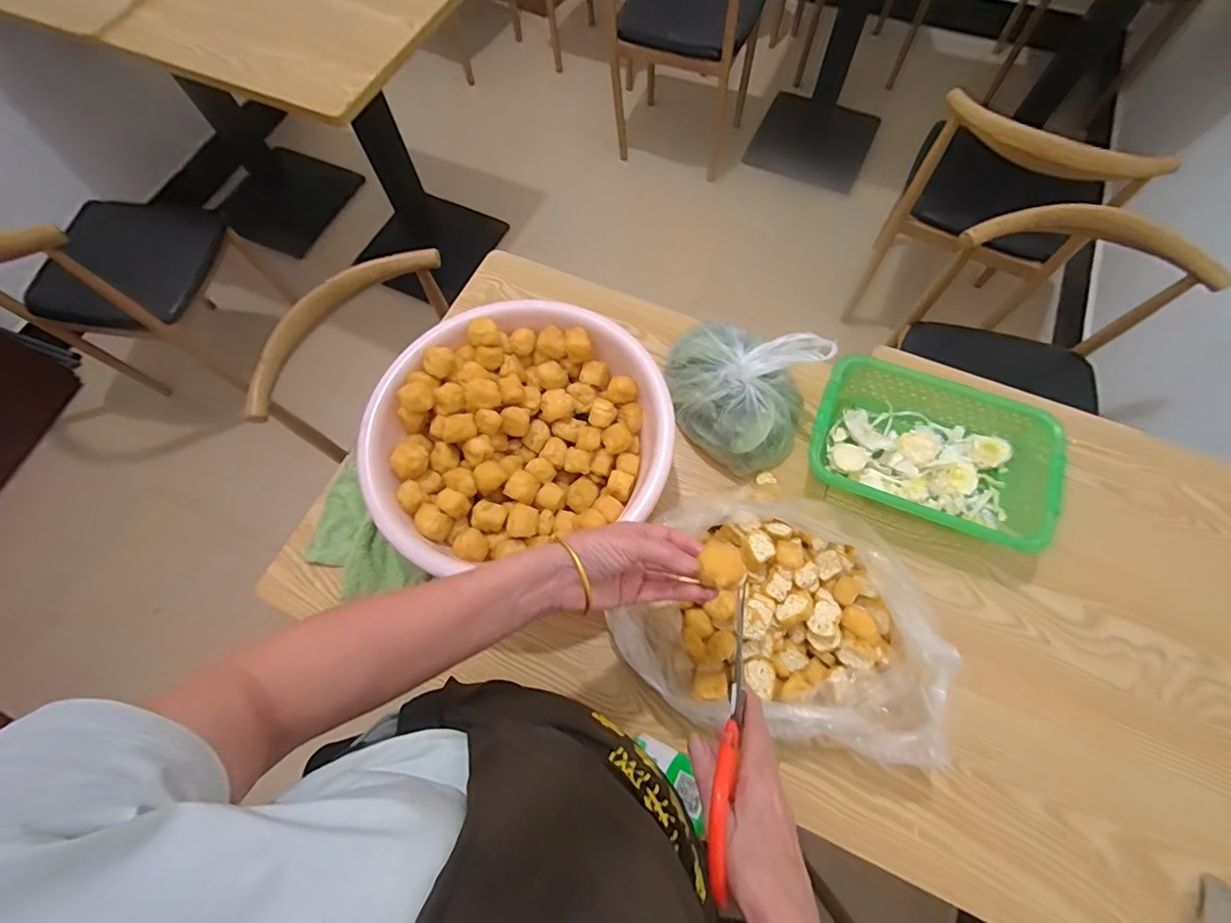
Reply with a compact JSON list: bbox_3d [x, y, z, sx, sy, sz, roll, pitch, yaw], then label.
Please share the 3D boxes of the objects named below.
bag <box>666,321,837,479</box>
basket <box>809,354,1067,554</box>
[{"bbox_3d":[0.153,-0.102,0.645,0.155,0.120,0.204,-38,71,-12],"label":"bag"},{"bbox_3d":[0.378,-0.011,0.634,0.270,0.073,0.175,21,70,10],"label":"basket"}]

